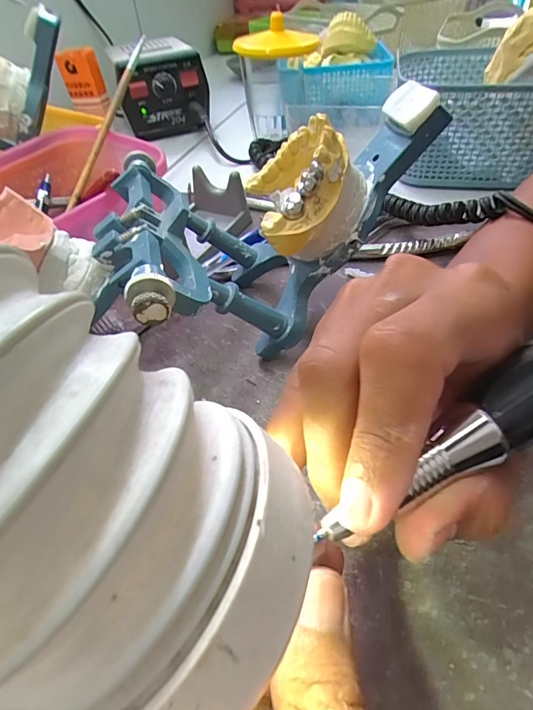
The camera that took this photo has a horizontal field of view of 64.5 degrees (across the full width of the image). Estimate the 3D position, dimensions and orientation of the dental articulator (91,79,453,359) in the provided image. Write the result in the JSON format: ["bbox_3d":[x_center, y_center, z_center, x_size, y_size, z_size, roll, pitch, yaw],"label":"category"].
[{"bbox_3d":[-0.016,-0.071,0.239,0.164,0.109,0.126,-30,49,-23],"label":"dental articulator"}]

